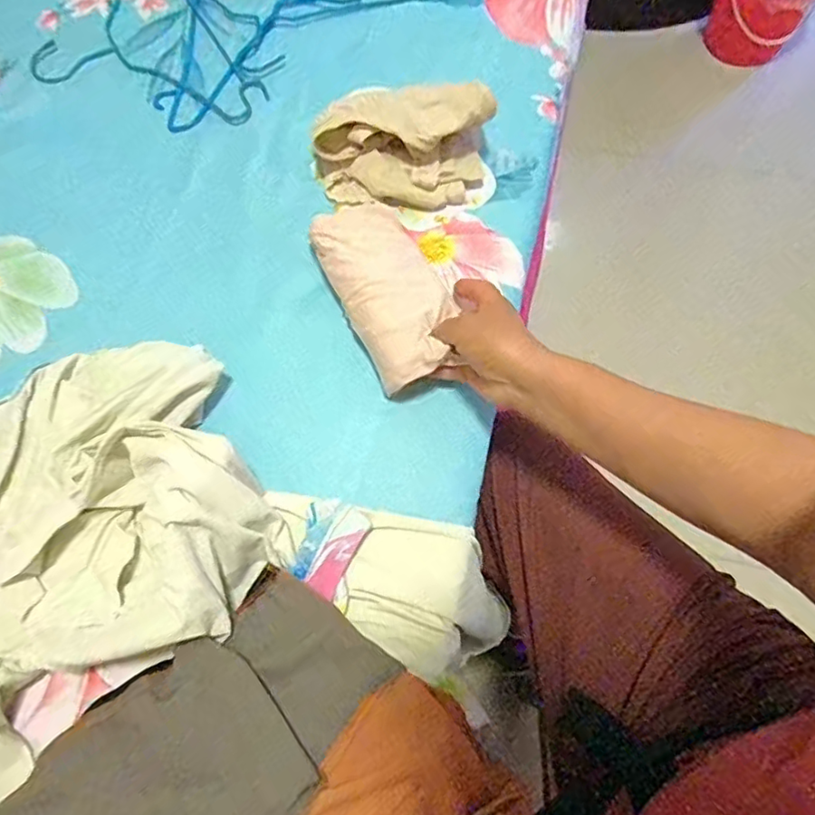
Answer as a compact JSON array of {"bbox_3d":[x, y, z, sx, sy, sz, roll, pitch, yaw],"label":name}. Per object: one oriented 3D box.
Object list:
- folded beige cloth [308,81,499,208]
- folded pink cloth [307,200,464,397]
[{"bbox_3d":[-0.007,-0.251,0.560,0.165,0.070,0.098,3,69,3],"label":"folded beige cloth"},{"bbox_3d":[-0.019,-0.104,0.501,0.088,0.027,0.184,-19,68,-6],"label":"folded pink cloth"}]

